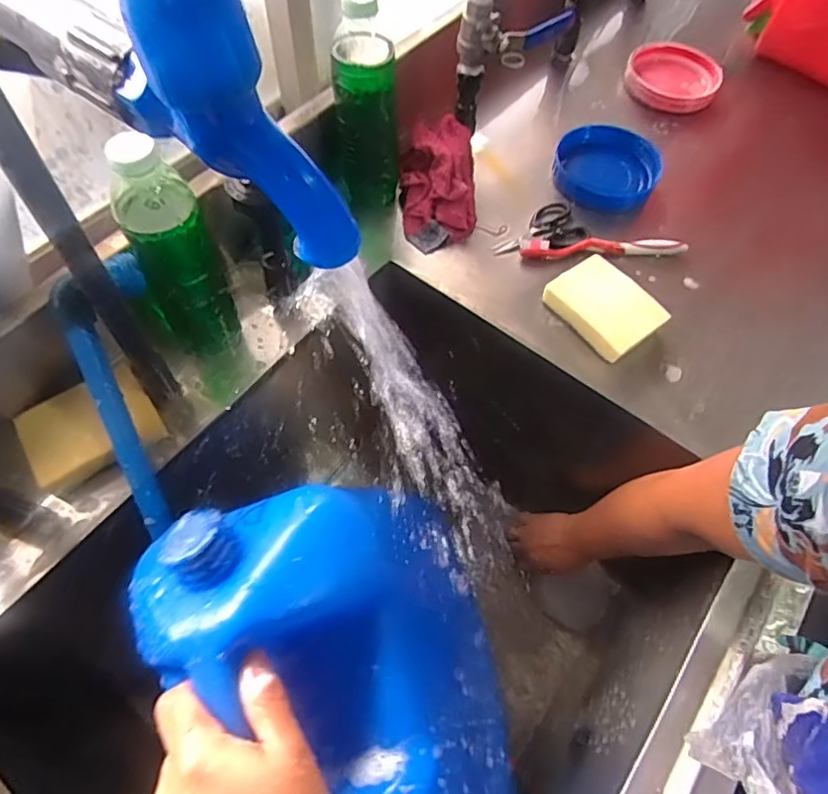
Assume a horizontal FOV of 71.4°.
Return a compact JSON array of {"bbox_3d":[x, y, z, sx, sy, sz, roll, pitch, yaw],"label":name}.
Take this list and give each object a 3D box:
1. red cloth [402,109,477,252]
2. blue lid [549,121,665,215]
[{"bbox_3d":[0.027,-0.243,0.645,0.084,0.062,0.159,0,60,-2],"label":"red cloth"},{"bbox_3d":[0.226,-0.271,0.683,0.120,0.031,0.112,16,60,7],"label":"blue lid"}]

